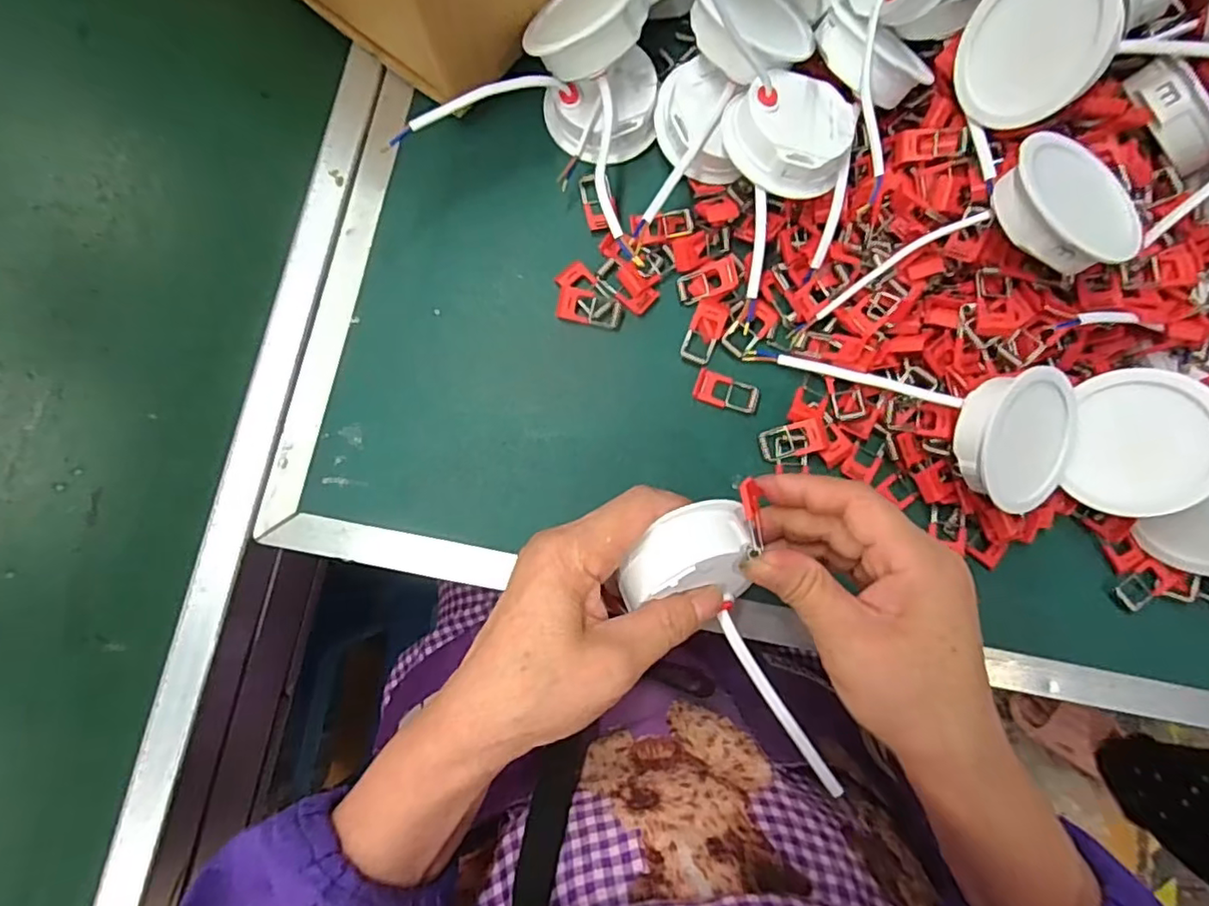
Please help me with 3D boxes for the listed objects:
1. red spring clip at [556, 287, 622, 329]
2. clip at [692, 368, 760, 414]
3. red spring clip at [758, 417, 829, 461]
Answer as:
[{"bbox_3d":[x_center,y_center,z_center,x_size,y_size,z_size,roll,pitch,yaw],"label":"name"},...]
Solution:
[{"bbox_3d":[-0.009,-0.084,0.349,0.037,0.005,0.019,13,81,1],"label":"red spring clip"},{"bbox_3d":[0.070,-0.034,0.346,0.037,0.004,0.019,19,81,2],"label":"clip"},{"bbox_3d":[0.106,-0.008,0.338,0.037,0.009,0.018,-12,81,-3],"label":"red spring clip"}]

